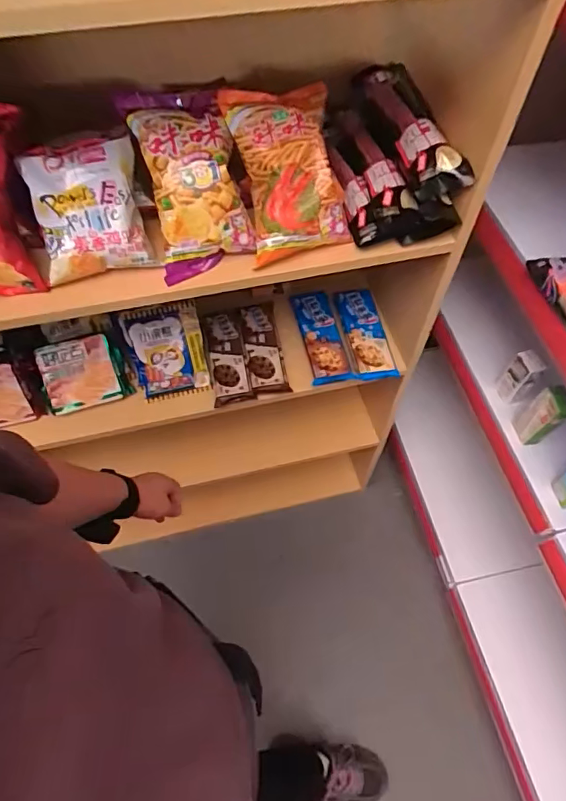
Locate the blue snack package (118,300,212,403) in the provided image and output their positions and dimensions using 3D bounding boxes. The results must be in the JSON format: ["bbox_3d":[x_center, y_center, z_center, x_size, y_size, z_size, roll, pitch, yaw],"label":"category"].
[{"bbox_3d":[-0.214,-0.088,0.929,0.133,0.167,0.047,-14,15,-11],"label":"blue snack package"}]

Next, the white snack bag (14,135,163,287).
[{"bbox_3d":[-0.245,-0.241,0.629,0.131,0.055,0.162,-10,99,2],"label":"white snack bag"}]

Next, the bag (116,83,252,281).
[{"bbox_3d":[-0.119,-0.281,0.657,0.131,0.230,0.084,-9,15,1],"label":"bag"}]

